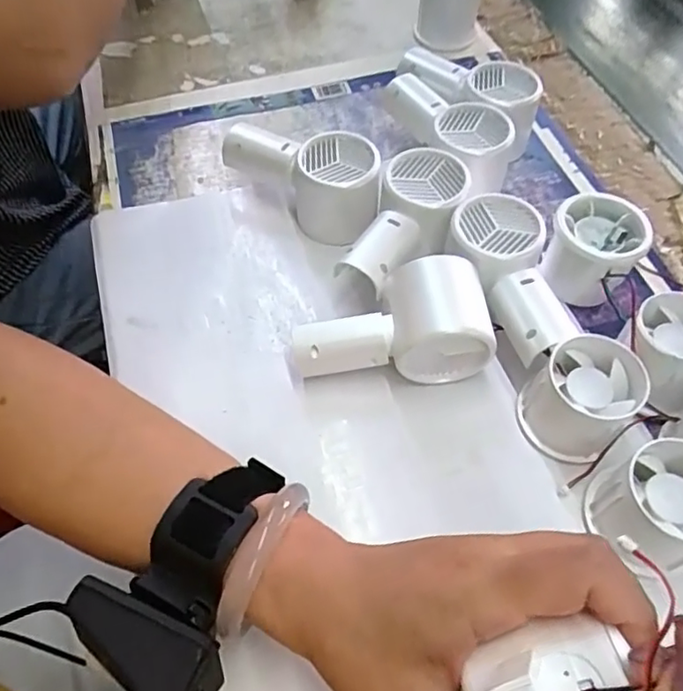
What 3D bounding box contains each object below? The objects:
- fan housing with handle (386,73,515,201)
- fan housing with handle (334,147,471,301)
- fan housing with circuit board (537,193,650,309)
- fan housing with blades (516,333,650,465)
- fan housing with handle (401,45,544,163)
[{"bbox_3d":[0.078,-0.155,0.445,0.061,0.053,0.120,-28,62,-17],"label":"fan housing with handle"},{"bbox_3d":[0.045,-0.075,0.392,0.054,0.051,0.111,21,59,13],"label":"fan housing with handle"},{"bbox_3d":[0.161,-0.060,0.384,0.054,0.053,0.051,0,57,0],"label":"fan housing with circuit board"},{"bbox_3d":[0.131,0.029,0.326,0.052,0.047,0.054,0,57,0],"label":"fan housing with blades"},{"bbox_3d":[0.098,-0.193,0.470,0.112,0.052,0.056,21,59,13],"label":"fan housing with handle"}]

